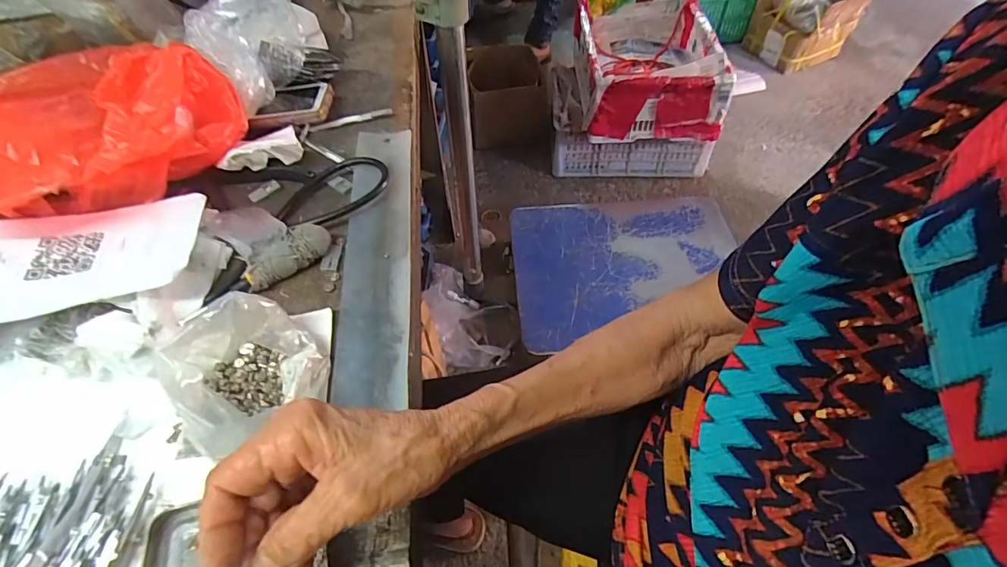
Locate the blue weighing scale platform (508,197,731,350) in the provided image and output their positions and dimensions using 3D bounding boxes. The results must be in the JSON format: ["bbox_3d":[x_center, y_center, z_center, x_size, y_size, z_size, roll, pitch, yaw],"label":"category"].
[{"bbox_3d":[0.275,-0.051,1.086,0.504,0.021,0.370,-7,53,-3],"label":"blue weighing scale platform"}]

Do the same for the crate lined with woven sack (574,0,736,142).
[{"bbox_3d":[0.366,-0.576,1.279,0.328,0.203,0.430,1,53,2],"label":"crate lined with woven sack"}]

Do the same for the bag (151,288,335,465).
[{"bbox_3d":[-0.165,0.051,0.310,0.082,0.050,0.082,-39,61,-24],"label":"bag"}]

